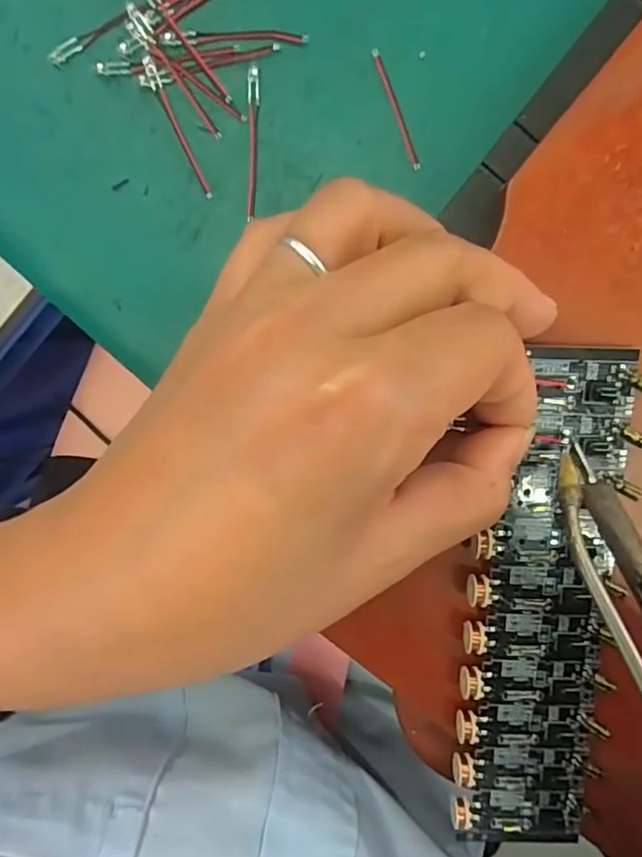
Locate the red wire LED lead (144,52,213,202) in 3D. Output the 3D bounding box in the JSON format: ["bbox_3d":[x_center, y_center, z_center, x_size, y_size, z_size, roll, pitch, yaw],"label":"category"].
[{"bbox_3d":[-0.049,-0.103,0.199,0.004,0.004,0.049,-23,98,3],"label":"red wire LED lead"}]

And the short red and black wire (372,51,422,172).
[{"bbox_3d":[0.026,-0.106,0.193,0.004,0.004,0.040,-22,98,3],"label":"short red and black wire"}]

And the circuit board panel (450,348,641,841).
[{"bbox_3d":[0.069,0.057,0.181,0.045,0.008,0.161,5,100,-1],"label":"circuit board panel"}]

